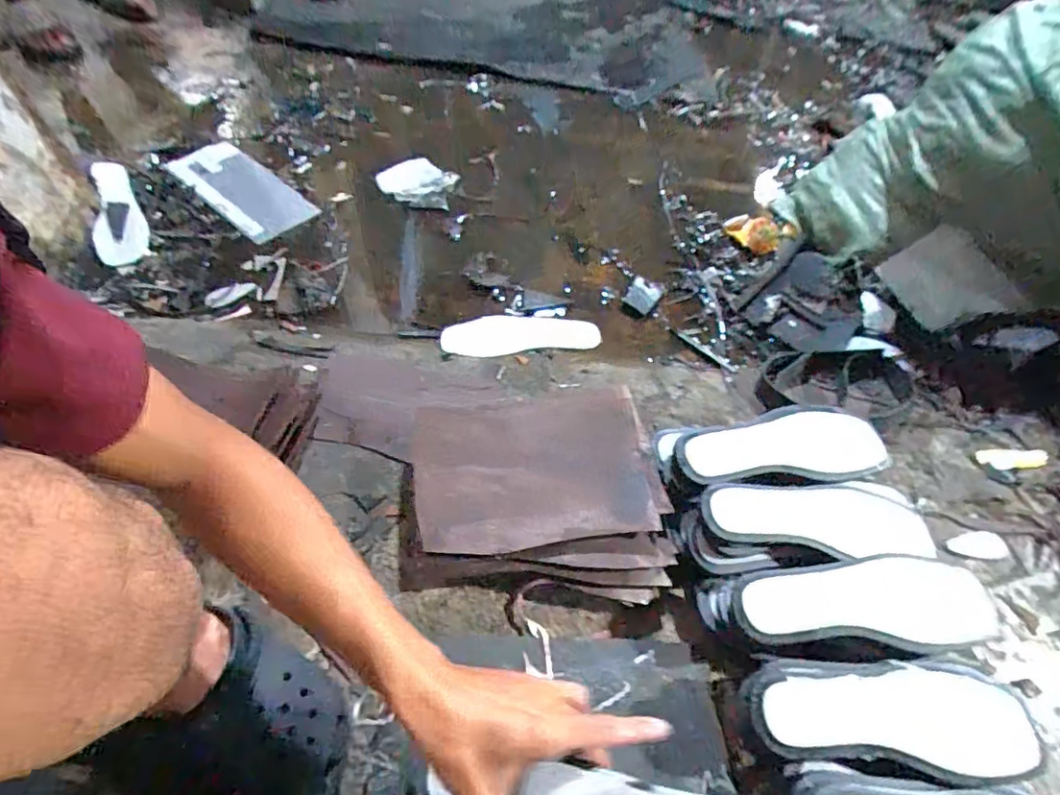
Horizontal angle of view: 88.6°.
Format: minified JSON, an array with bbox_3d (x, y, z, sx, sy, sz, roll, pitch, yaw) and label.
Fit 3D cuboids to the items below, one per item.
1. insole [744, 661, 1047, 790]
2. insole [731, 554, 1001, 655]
[{"bbox_3d":[0.305,0.266,0.457,0.226,0.011,0.082,4,55,3],"label":"insole"},{"bbox_3d":[0.311,0.191,0.507,0.235,0.015,0.078,0,55,0],"label":"insole"}]

